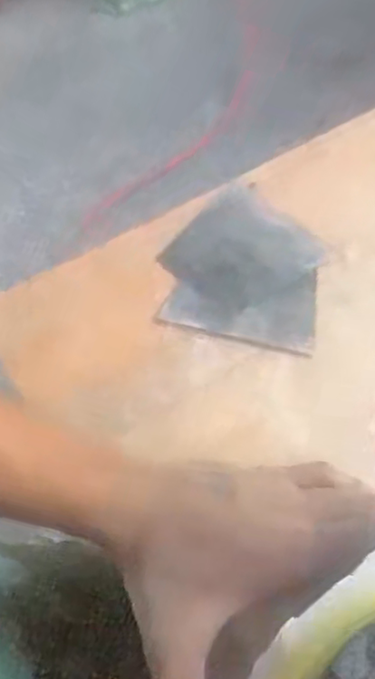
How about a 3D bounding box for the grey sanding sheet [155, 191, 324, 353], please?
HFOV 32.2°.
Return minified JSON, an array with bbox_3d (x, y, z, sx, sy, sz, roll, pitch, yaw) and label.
[{"bbox_3d":[0.041,-0.056,0.458,0.110,0.007,0.123,13,59,11],"label":"grey sanding sheet"}]

